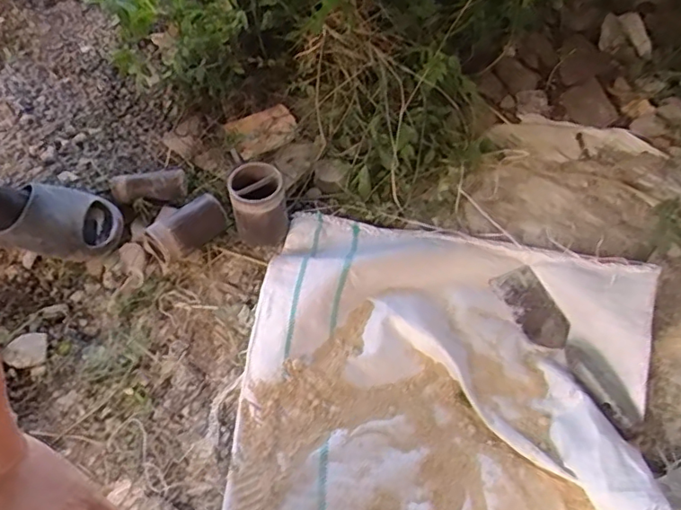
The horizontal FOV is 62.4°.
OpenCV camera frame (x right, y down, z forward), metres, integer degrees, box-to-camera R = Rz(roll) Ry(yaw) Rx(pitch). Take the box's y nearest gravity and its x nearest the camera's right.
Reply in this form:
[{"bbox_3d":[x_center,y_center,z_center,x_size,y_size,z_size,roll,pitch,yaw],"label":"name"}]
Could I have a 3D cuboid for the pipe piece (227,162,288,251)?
[{"bbox_3d":[-0.117,-0.071,0.810,0.076,0.090,0.090,-8,55,-8],"label":"pipe piece"}]

